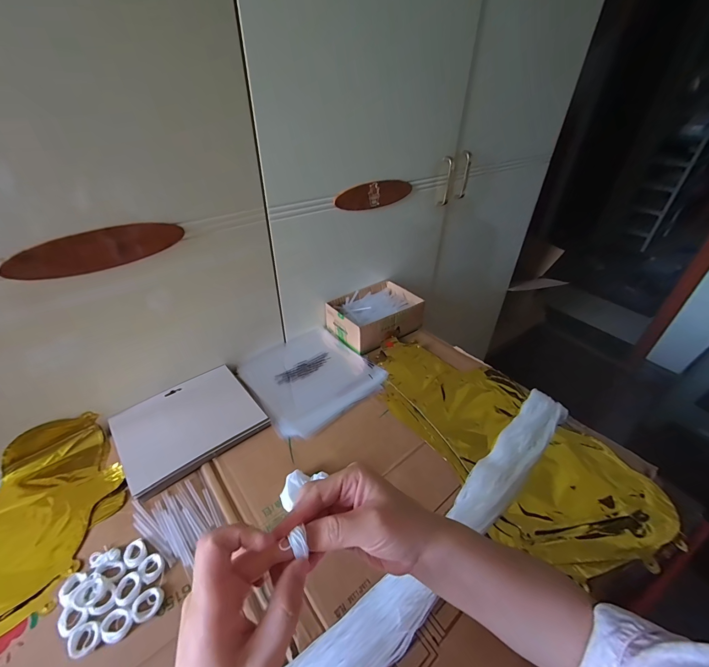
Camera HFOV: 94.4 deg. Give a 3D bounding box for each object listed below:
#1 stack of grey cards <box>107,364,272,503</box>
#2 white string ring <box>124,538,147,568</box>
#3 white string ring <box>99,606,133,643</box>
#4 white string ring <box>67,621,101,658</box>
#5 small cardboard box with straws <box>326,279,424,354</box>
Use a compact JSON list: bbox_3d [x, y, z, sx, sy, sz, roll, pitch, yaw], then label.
[{"bbox_3d":[-0.256,0.135,0.515,0.192,0.025,0.160,-26,43,-32],"label":"stack of grey cards"},{"bbox_3d":[-0.252,0.252,0.376,0.021,0.004,0.032,-29,45,-35],"label":"white string ring"},{"bbox_3d":[-0.236,0.290,0.327,0.028,0.005,0.026,0,35,0],"label":"white string ring"},{"bbox_3d":[-0.260,0.295,0.317,0.025,0.004,0.026,0,35,0],"label":"white string ring"},{"bbox_3d":[0.047,-0.040,0.727,0.190,0.068,0.132,-23,42,-30],"label":"small cardboard box with straws"}]

